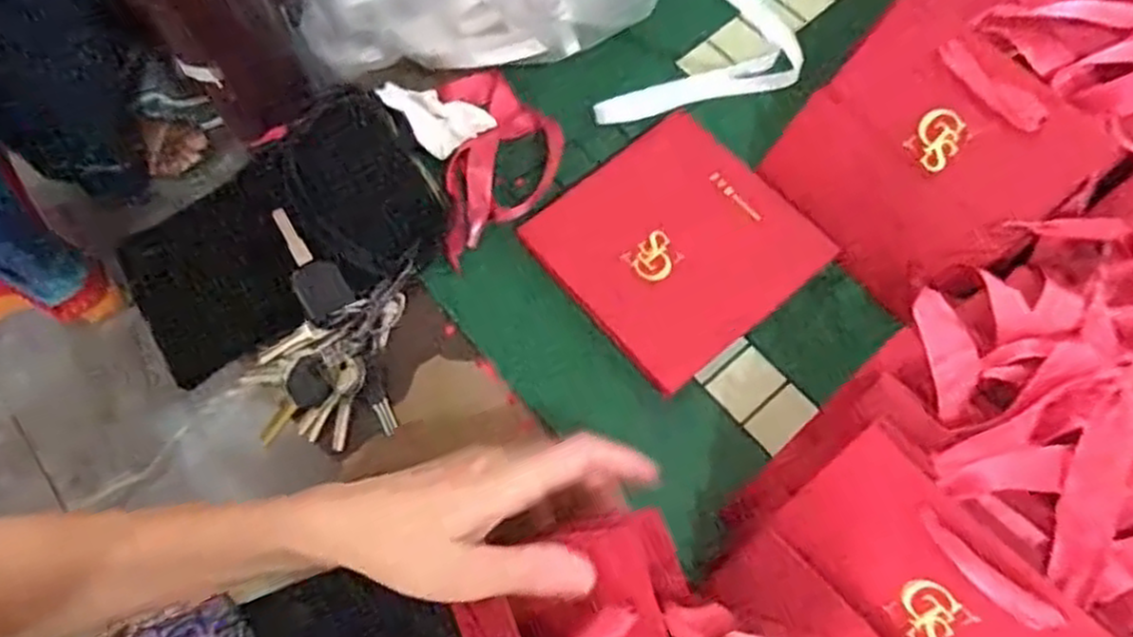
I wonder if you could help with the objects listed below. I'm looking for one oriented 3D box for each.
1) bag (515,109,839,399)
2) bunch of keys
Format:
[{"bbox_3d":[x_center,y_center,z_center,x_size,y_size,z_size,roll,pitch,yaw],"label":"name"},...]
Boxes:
[{"bbox_3d":[0.068,-0.046,0.473,0.143,0.011,0.138,-37,72,-12],"label":"bag"},{"bbox_3d":[-0.151,0.006,0.461,0.097,0.041,0.128,0,69,1],"label":"bunch of keys"}]

